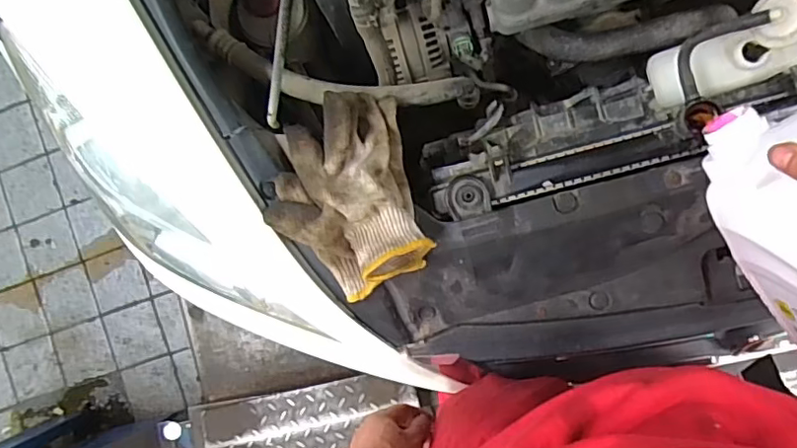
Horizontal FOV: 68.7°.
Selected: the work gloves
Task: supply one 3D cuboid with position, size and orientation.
[{"bbox_3d":[-0.055,-0.028,0.582,0.139,0.068,0.192,-16,88,6],"label":"work gloves"}]

